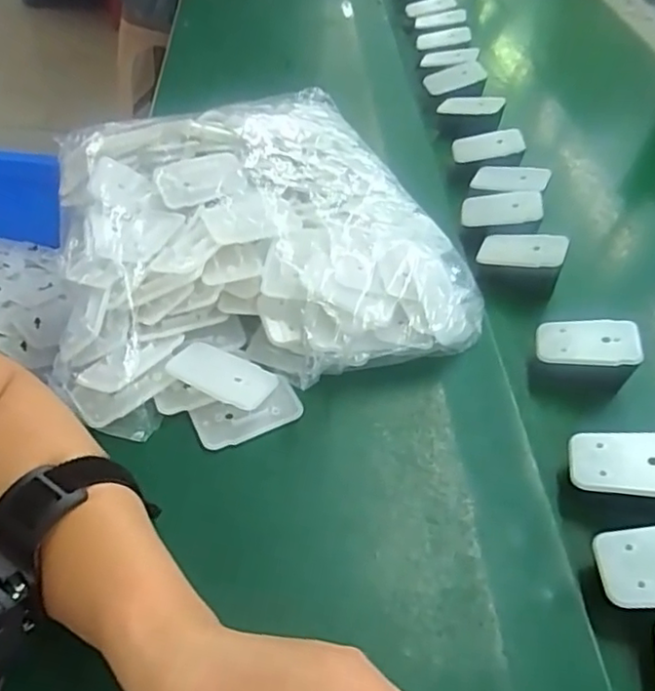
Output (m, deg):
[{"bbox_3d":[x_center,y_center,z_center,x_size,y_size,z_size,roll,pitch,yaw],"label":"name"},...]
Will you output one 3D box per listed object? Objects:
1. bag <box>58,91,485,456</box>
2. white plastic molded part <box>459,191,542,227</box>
[{"bbox_3d":[-0.061,-0.086,0.492,0.290,0.070,0.328,-10,50,-15],"label":"bag"},{"bbox_3d":[0.152,-0.119,0.544,0.068,0.005,0.032,0,67,20],"label":"white plastic molded part"}]

